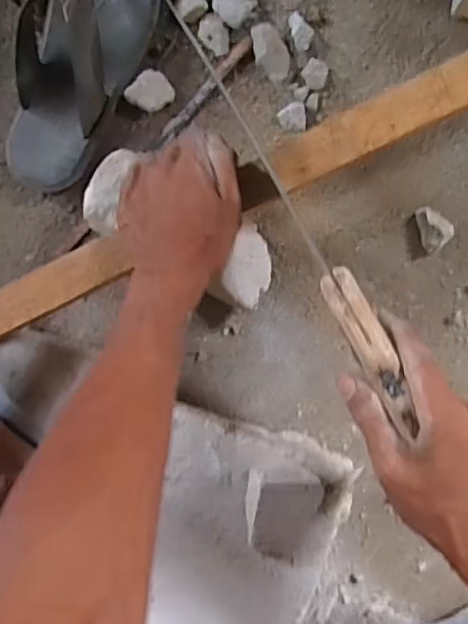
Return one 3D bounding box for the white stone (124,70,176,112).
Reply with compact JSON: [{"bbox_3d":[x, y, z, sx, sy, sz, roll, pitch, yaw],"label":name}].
[{"bbox_3d":[-0.082,-0.219,0.593,0.038,0.017,0.041,1,95,7],"label":"white stone"}]

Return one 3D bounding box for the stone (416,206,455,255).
[{"bbox_3d":[0.193,-0.081,0.566,0.029,0.019,0.043,-14,93,8],"label":"stone"}]

